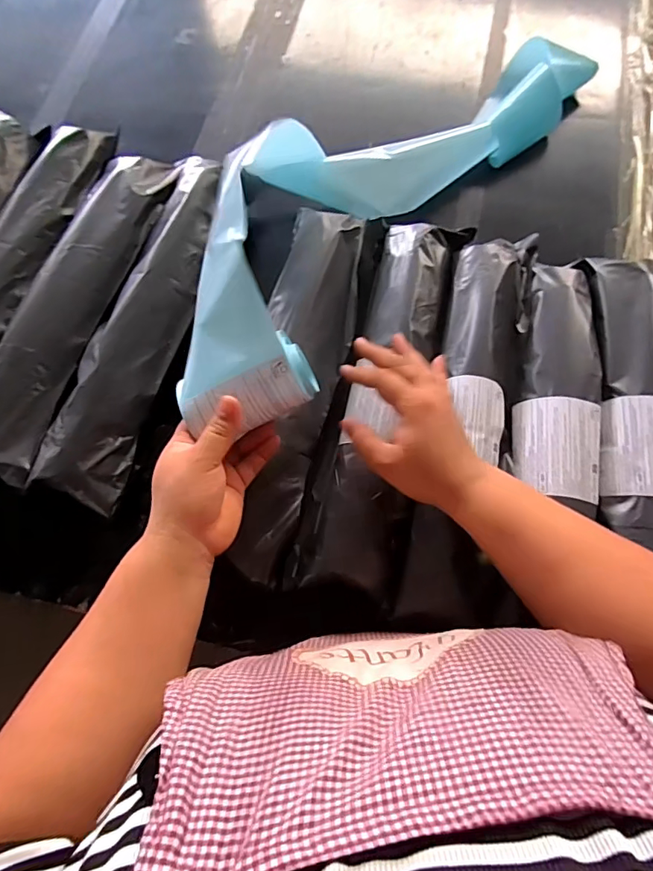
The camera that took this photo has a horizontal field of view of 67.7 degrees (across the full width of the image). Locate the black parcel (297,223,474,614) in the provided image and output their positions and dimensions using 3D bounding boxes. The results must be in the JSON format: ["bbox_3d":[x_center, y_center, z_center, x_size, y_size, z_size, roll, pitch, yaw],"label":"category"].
[{"bbox_3d":[0.064,-0.048,0.508,0.095,0.044,0.425,11,73,5],"label":"black parcel"}]

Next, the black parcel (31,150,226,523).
[{"bbox_3d":[-0.197,-0.133,0.538,0.085,0.050,0.422,15,72,5],"label":"black parcel"}]

